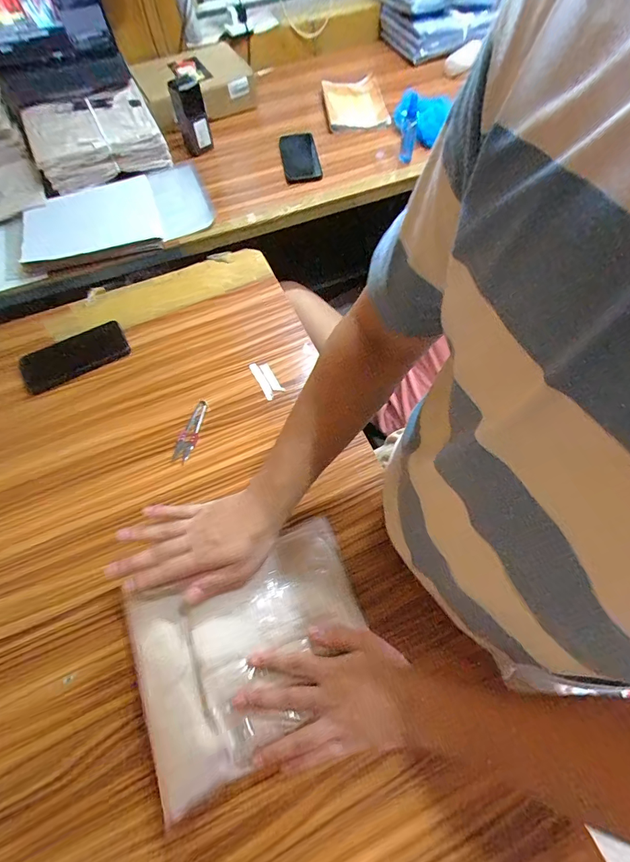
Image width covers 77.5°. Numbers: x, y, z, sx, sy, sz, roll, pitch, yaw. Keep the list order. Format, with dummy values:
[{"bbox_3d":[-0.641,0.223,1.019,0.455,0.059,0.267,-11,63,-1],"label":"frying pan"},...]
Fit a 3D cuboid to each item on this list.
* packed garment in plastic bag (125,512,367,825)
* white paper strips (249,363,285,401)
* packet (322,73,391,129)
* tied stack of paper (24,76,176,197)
[{"bbox_3d":[-0.063,0.233,0.433,0.247,0.036,0.199,-22,64,-10],"label":"packed garment in plastic bag"},{"bbox_3d":[-0.077,-0.083,0.629,0.030,0.005,0.072,-26,65,-12],"label":"white paper strips"},{"bbox_3d":[0.095,-0.819,0.979,0.148,0.028,0.183,-13,63,-5],"label":"packet"},{"bbox_3d":[-0.470,-0.629,0.844,0.259,0.080,0.191,-30,66,-13],"label":"tied stack of paper"}]

